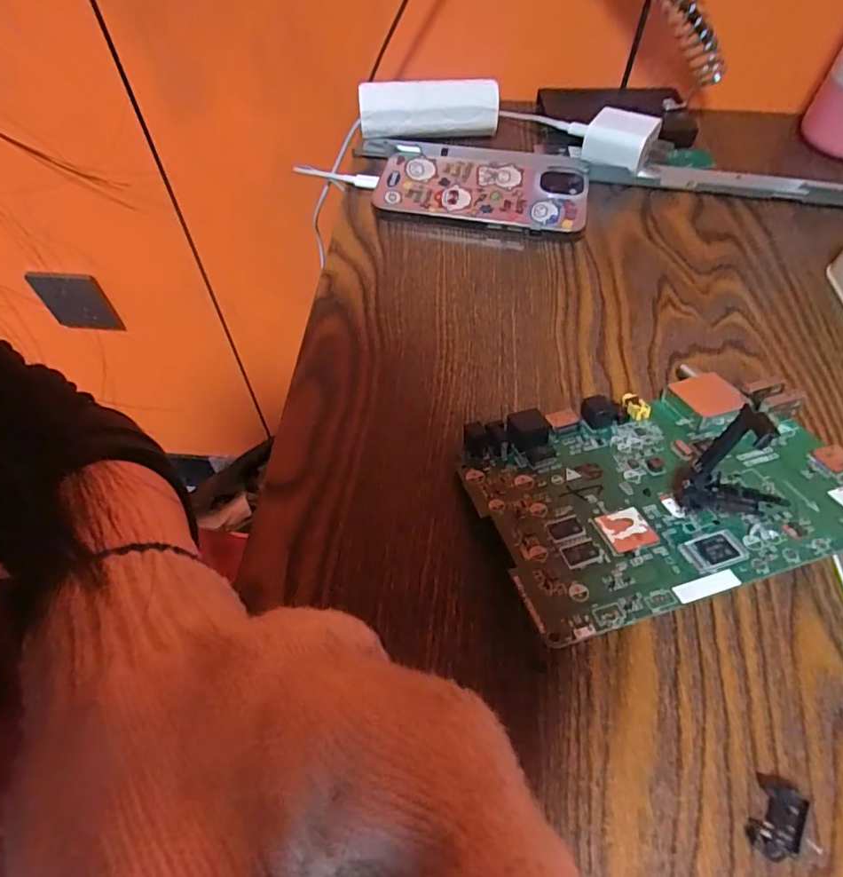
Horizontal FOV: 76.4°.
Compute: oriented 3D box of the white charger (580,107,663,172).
[{"bbox_3d":[0.139,-0.210,0.376,0.046,0.028,0.027,17,59,11],"label":"white charger"}]

